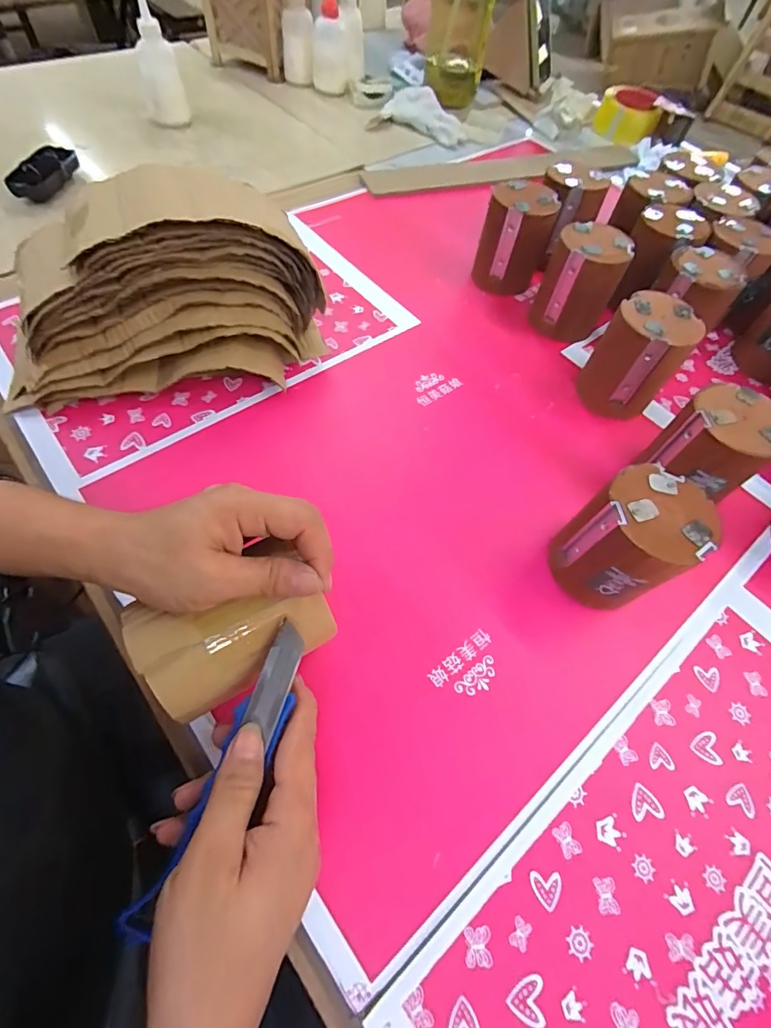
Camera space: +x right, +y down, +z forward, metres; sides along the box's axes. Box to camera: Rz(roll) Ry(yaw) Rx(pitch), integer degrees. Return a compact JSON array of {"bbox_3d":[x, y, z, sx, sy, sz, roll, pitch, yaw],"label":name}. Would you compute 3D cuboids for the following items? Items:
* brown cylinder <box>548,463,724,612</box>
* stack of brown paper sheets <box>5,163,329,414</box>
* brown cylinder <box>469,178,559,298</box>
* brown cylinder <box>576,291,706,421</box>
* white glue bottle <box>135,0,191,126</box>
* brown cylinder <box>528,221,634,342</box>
[{"bbox_3d":[0.184,0.025,0.350,0.080,0.101,0.074,2,61,-3],"label":"brown cylinder"},{"bbox_3d":[-0.198,-0.178,0.410,0.296,0.150,0.092,-19,64,-14],"label":"stack of brown paper sheets"},{"bbox_3d":[0.154,-0.330,0.549,0.078,0.103,0.068,11,61,2],"label":"brown cylinder"},{"bbox_3d":[0.255,-0.158,0.463,0.073,0.099,0.071,2,61,-3],"label":"brown cylinder"},{"bbox_3d":[-0.350,-0.697,0.685,0.057,0.160,0.055,-20,64,-15],"label":"white glue bottle"},{"bbox_3d":[0.220,-0.263,0.519,0.075,0.100,0.070,14,61,4],"label":"brown cylinder"}]

